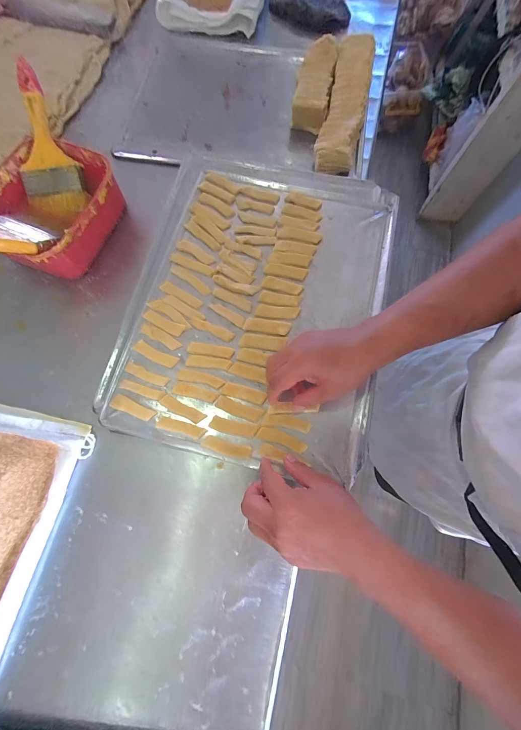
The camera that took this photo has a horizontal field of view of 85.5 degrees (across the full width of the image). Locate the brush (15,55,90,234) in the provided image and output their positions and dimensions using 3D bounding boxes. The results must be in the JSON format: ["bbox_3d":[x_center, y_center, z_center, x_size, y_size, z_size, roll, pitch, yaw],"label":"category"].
[{"bbox_3d":[-0.326,-0.317,0.427,0.095,0.030,0.217,-8,101,-3],"label":"brush"}]

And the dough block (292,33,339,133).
[{"bbox_3d":[0.101,-0.527,0.532,0.068,0.045,0.190,11,74,2],"label":"dough block"}]

